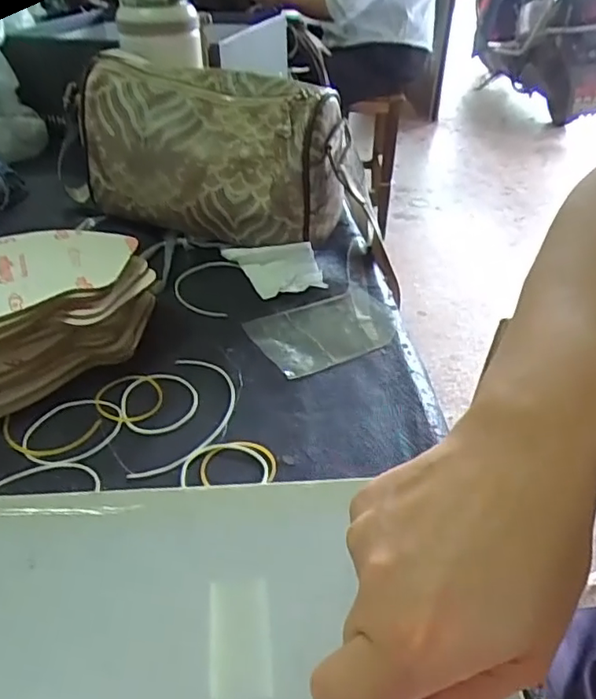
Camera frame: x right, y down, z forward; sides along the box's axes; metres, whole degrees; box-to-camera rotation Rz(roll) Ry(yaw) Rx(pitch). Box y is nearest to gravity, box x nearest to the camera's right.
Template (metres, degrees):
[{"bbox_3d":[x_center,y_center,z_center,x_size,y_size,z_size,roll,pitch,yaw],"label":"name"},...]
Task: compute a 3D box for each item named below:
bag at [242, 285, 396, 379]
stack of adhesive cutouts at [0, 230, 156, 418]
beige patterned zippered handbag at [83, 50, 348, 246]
[{"bbox_3d":[0.021,-0.018,0.473,0.108,0.013,0.073,-20,42,-27],"label":"bag"},{"bbox_3d":[-0.186,-0.031,0.434,0.168,0.062,0.117,-23,43,-30],"label":"stack of adhesive cutouts"},{"bbox_3d":[-0.075,-0.170,0.550,0.235,0.140,0.099,14,38,15],"label":"beige patterned zippered handbag"}]

